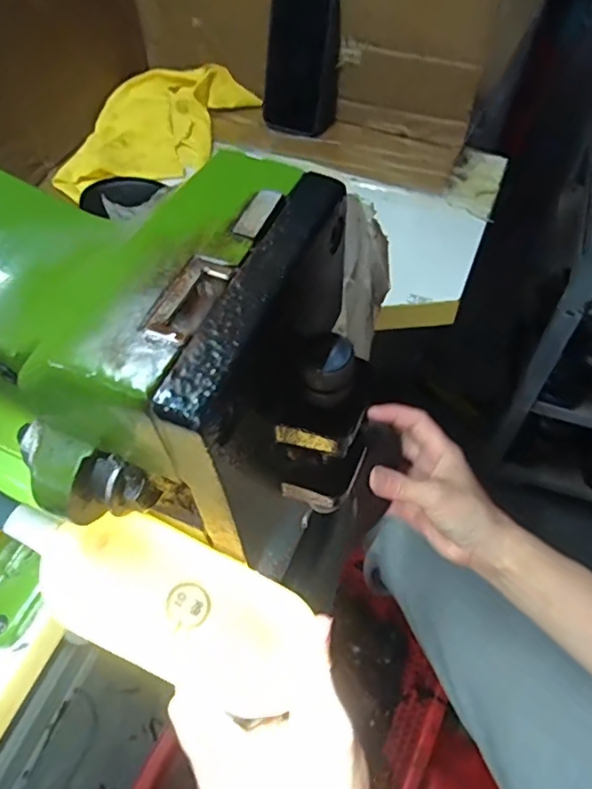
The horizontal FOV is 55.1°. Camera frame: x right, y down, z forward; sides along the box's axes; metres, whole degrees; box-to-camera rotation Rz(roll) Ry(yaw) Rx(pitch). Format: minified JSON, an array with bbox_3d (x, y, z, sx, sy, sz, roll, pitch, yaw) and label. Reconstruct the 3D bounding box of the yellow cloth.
[{"bbox_3d":[-0.206,-0.356,0.762,0.183,0.048,0.294,28,60,19],"label":"yellow cloth"}]

